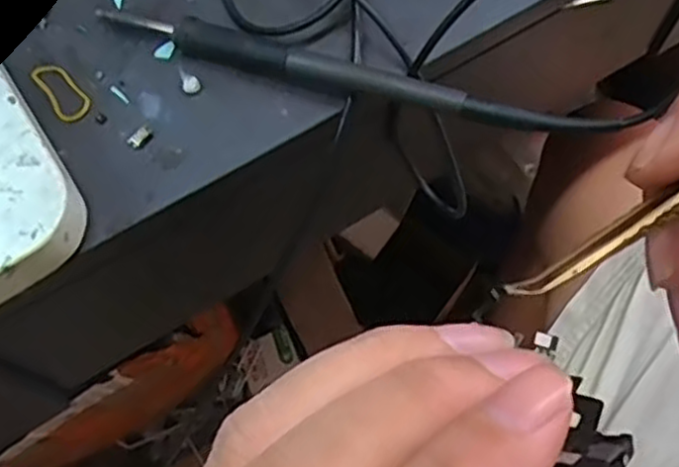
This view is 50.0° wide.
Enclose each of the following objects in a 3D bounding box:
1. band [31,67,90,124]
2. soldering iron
[{"bbox_3d":[-0.127,-0.065,0.334,0.015,0.005,0.032,-40,72,-13],"label":"band"},{"bbox_3d":[-0.029,-0.079,0.327,0.172,0.020,0.013,19,70,10],"label":"soldering iron"}]

